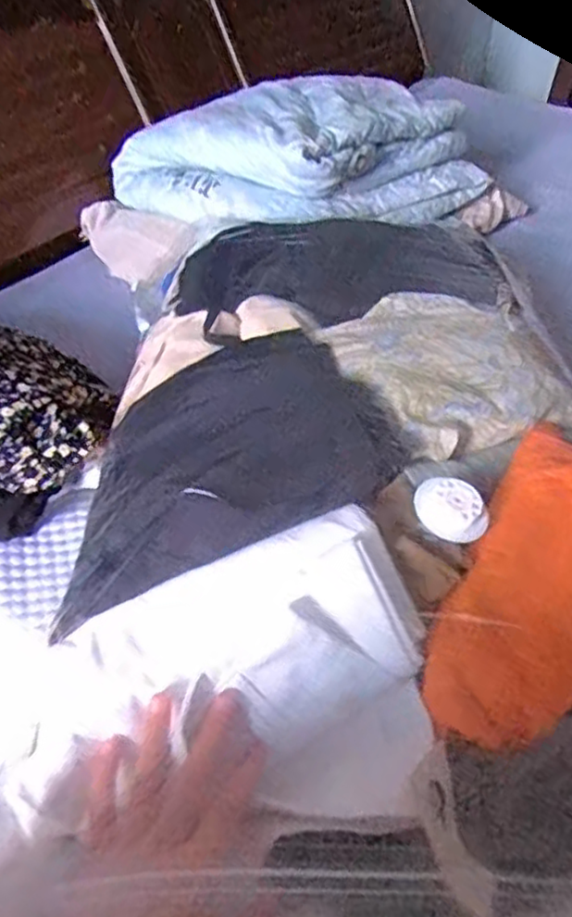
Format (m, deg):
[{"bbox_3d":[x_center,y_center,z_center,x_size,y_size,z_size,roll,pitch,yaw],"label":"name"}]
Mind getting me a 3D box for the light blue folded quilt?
[{"bbox_3d":[0.046,-0.460,1.025,0.536,0.138,0.301,-22,48,-23],"label":"light blue folded quilt"}]

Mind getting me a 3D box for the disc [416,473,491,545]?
[{"bbox_3d":[0.113,0.035,0.465,0.043,0.010,0.049,-27,77,-6],"label":"disc"}]

